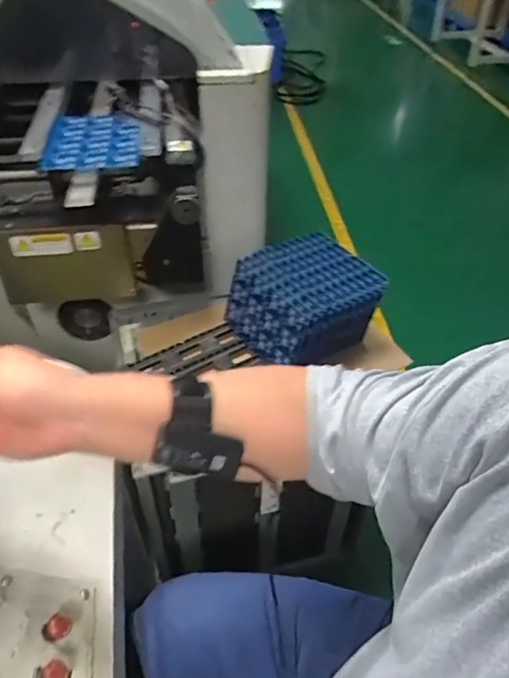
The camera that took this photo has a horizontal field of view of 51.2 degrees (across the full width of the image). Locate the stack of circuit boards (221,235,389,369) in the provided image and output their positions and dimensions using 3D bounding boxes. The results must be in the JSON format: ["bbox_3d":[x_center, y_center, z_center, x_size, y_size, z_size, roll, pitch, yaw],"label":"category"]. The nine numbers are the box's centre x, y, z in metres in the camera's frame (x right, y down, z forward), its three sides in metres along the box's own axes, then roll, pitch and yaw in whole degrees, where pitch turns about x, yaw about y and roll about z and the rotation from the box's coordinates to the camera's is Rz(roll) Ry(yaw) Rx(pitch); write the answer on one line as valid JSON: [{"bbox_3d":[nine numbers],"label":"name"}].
[{"bbox_3d":[0.086,-0.061,0.963,0.201,0.155,0.196,-24,48,-27],"label":"stack of circuit boards"}]

